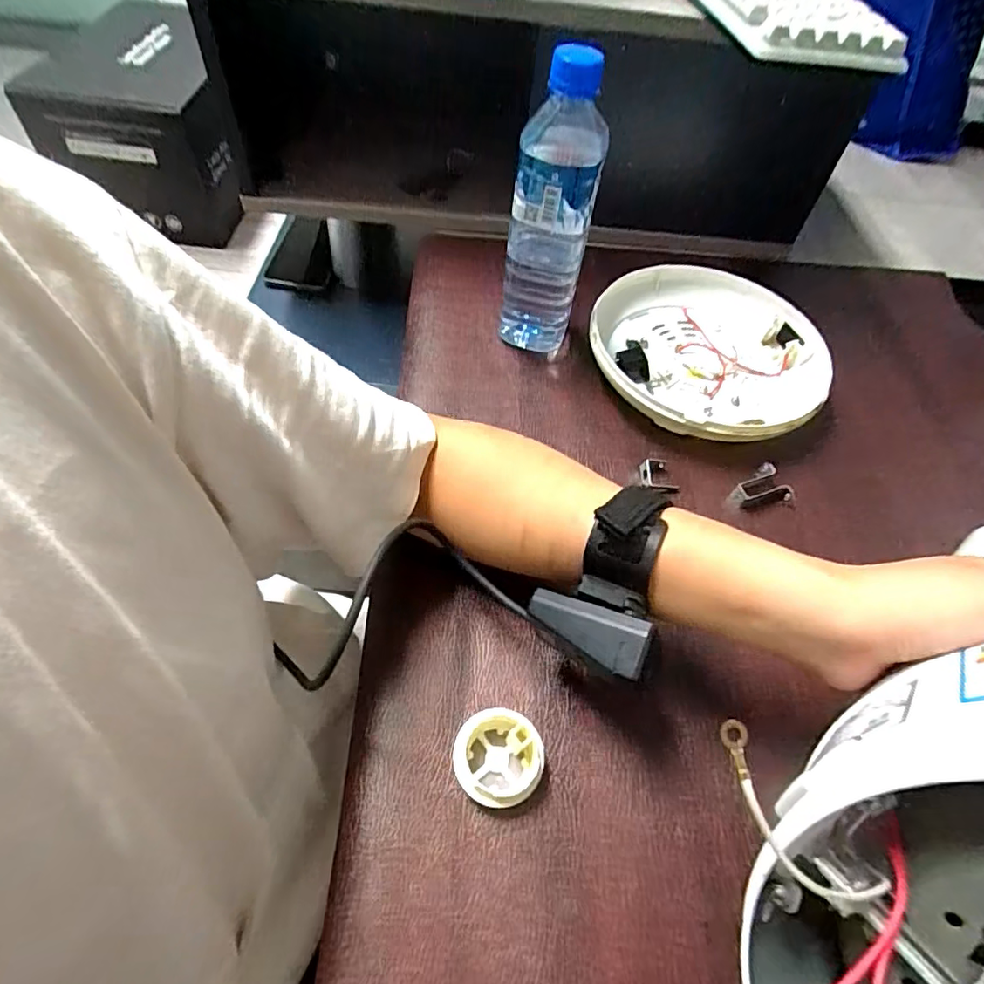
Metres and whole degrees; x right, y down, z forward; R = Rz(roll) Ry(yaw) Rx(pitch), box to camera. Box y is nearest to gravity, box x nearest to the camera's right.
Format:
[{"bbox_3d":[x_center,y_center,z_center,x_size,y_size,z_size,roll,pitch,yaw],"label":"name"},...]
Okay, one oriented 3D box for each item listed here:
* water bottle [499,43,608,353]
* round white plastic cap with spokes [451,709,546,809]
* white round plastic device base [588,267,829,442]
[{"bbox_3d":[0.046,-0.212,0.440,0.059,0.218,0.061,12,54,4],"label":"water bottle"},{"bbox_3d":[0.003,0.145,0.304,0.047,0.023,0.047,2,54,-3],"label":"round white plastic cap with spokes"},{"bbox_3d":[0.191,-0.123,0.497,0.206,0.041,0.196,3,55,-4],"label":"white round plastic device base"}]

